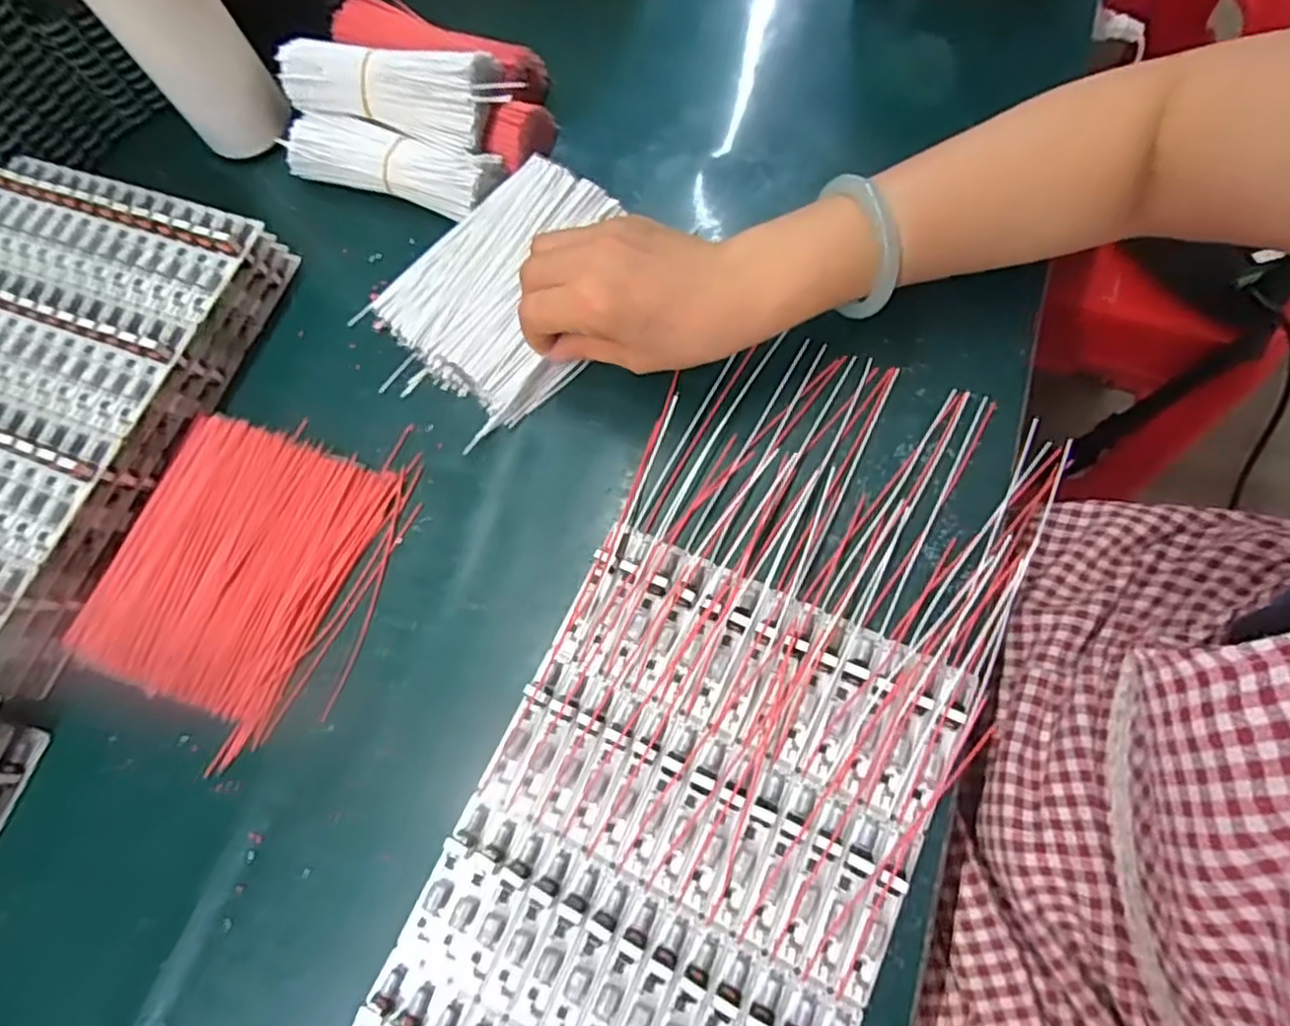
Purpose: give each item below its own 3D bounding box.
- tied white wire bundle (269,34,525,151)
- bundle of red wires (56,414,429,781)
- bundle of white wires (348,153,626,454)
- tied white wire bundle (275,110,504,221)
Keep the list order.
[{"bbox_3d":[-0.160,-0.268,0.438,0.163,0.033,0.048,14,72,11],"label":"tied white wire bundle"},{"bbox_3d":[-0.220,0.028,0.376,0.151,0.017,0.165,15,72,11],"label":"bundle of red wires"},{"bbox_3d":[-0.076,-0.132,0.415,0.158,0.024,0.122,-43,77,-10],"label":"bundle of white wires"},{"bbox_3d":[-0.165,-0.230,0.451,0.150,0.033,0.042,19,73,12],"label":"tied white wire bundle"}]

